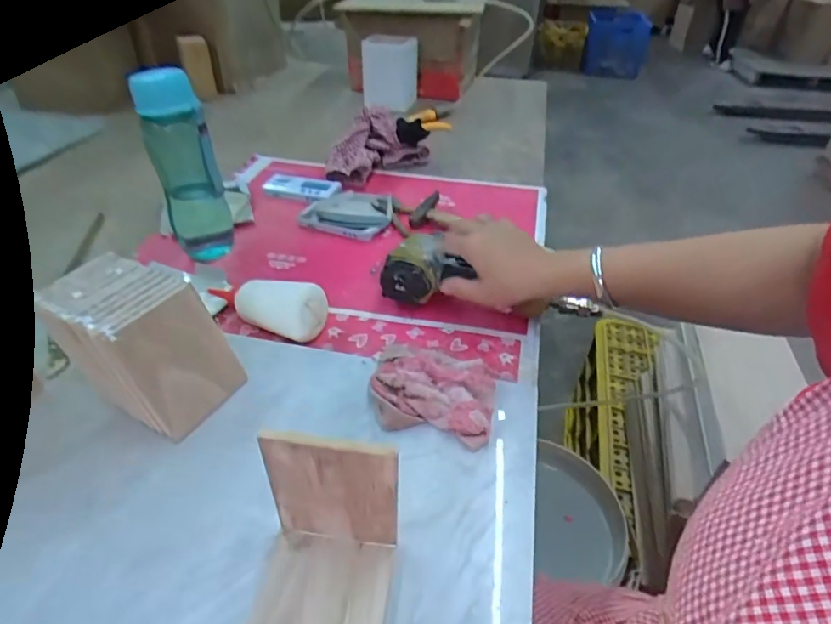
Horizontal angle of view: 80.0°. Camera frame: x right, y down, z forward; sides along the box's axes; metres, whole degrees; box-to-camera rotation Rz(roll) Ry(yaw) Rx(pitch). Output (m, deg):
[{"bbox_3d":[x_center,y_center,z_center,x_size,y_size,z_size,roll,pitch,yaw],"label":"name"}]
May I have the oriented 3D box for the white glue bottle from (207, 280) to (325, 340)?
[{"bbox_3d":[-0.178,-0.011,0.568,0.149,0.058,0.053,12,39,15],"label":"white glue bottle"}]

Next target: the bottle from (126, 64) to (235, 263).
[{"bbox_3d":[-0.288,-0.178,0.630,0.074,0.243,0.072,-17,43,-23],"label":"bottle"}]

